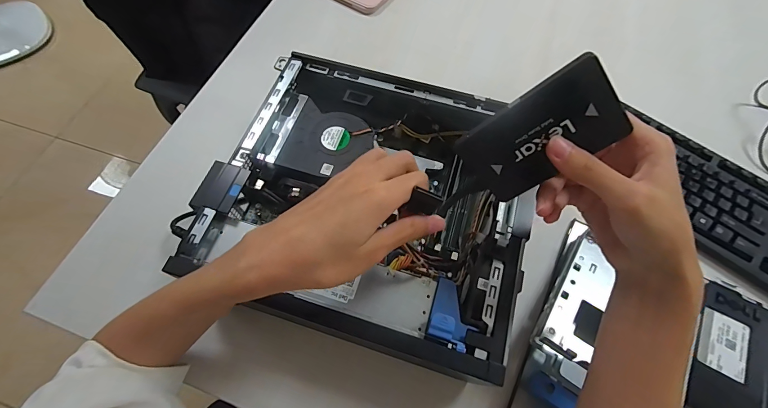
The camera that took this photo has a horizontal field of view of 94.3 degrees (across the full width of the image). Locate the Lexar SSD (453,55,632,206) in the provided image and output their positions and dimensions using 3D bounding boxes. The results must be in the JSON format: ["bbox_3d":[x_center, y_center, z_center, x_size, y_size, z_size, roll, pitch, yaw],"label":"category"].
[{"bbox_3d":[0.107,-0.045,0.245,0.098,0.069,0.004,-33,30,27],"label":"Lexar SSD"}]

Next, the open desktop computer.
[{"bbox_3d":[-0.018,0.002,0.409,0.328,0.108,0.300,17,65,7],"label":"open desktop computer"}]

